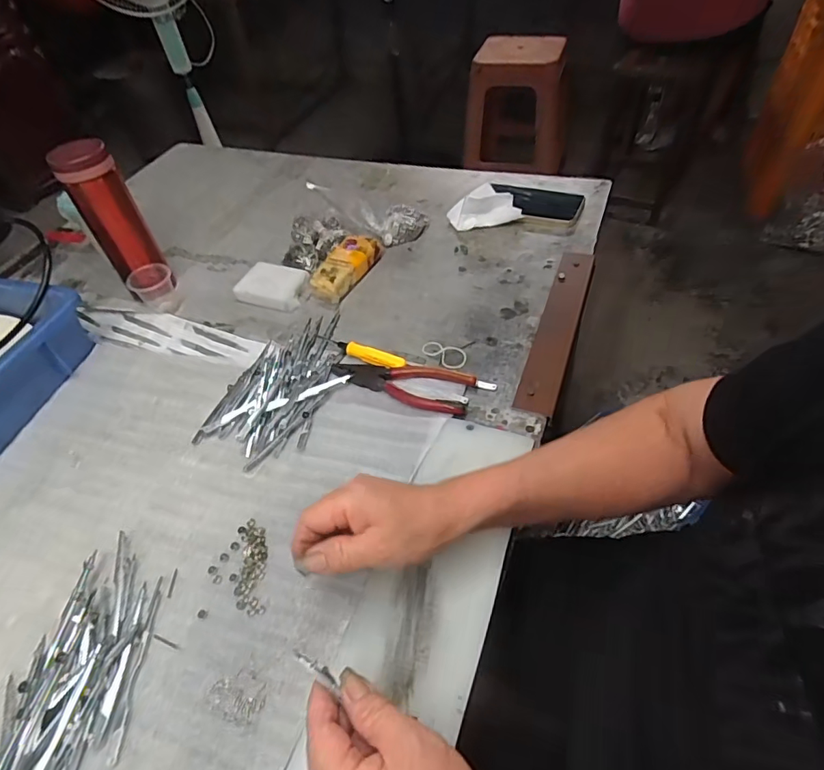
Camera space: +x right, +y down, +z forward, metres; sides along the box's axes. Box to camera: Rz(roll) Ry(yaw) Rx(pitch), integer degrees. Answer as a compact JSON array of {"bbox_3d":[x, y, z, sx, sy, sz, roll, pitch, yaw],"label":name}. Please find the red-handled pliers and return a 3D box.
[{"bbox_3d":[-0.014,-0.004,0.519,0.150,0.016,0.048,13,51,17],"label":"red-handled pliers"}]

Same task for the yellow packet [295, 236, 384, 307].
[{"bbox_3d":[-0.085,-0.159,0.658,0.057,0.033,0.129,27,56,27],"label":"yellow packet"}]

